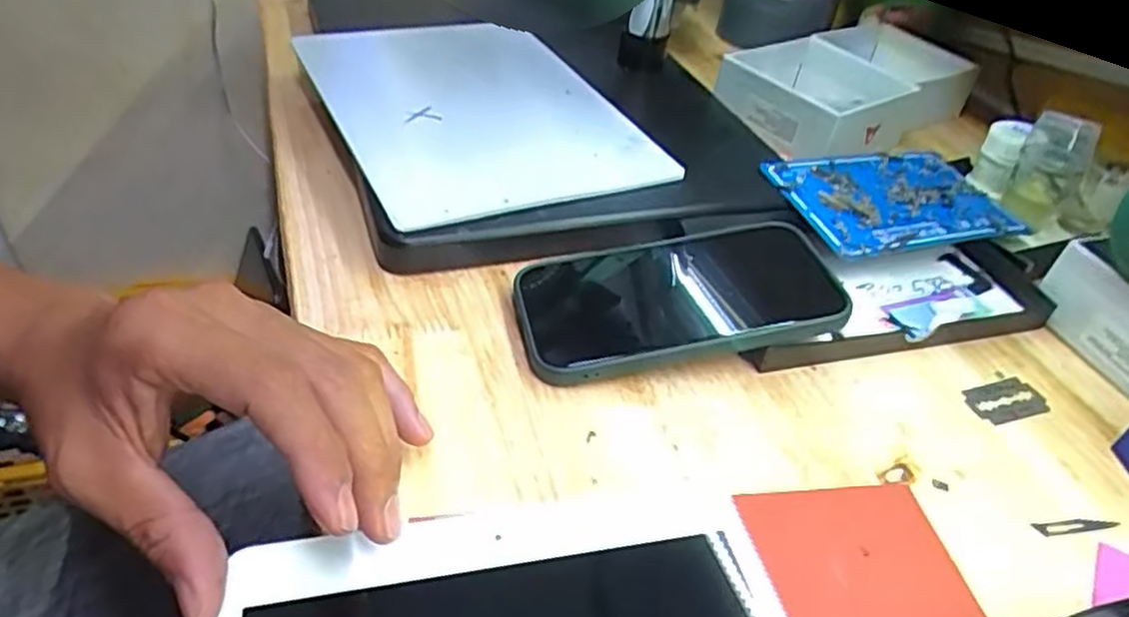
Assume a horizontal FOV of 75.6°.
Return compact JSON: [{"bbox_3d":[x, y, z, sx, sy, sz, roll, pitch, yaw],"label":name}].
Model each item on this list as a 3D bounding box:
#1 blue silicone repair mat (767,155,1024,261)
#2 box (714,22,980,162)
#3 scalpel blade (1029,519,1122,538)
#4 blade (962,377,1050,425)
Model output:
[{"bbox_3d":[0.195,-0.065,0.432,0.140,0.008,0.080,-7,52,-19],"label":"blue silicone repair mat"},{"bbox_3d":[0.207,-0.165,0.534,0.188,0.052,0.116,-26,49,-31],"label":"box"},{"bbox_3d":[0.203,0.086,0.288,0.035,0.004,0.005,-2,41,-9],"label":"scalpel blade"},{"bbox_3d":[0.204,0.043,0.338,0.039,0.004,0.022,-10,51,-18],"label":"blade"}]

